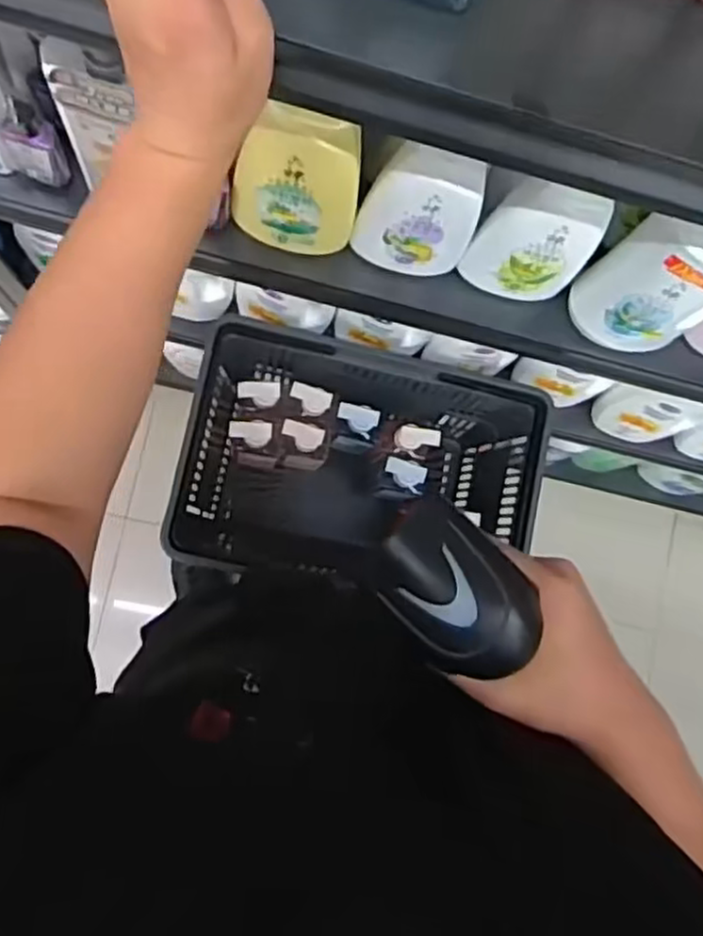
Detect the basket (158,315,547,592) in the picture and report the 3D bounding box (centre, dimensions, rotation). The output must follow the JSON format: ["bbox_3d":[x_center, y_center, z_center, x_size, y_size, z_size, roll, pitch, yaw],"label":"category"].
[{"bbox_3d":[0.000,0.012,1.081,0.465,0.265,0.314,13,83,-7],"label":"basket"}]

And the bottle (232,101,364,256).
[{"bbox_3d":[-0.047,-0.250,0.642,0.111,0.175,0.061,-3,85,-9],"label":"bottle"}]

